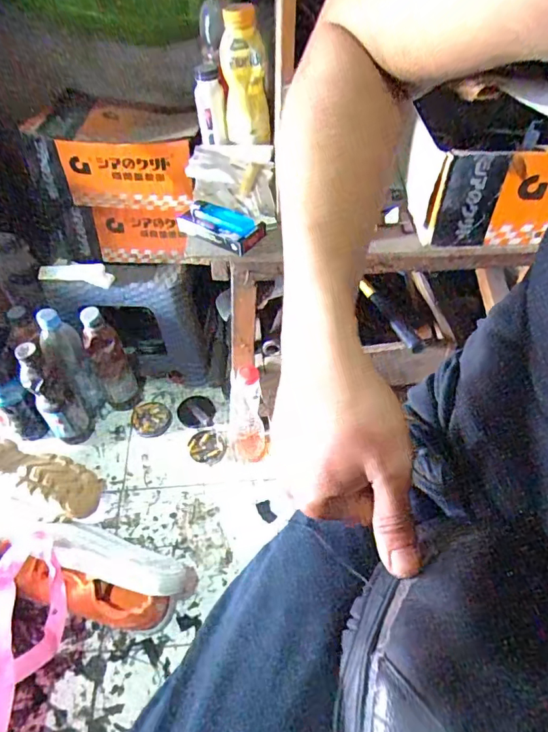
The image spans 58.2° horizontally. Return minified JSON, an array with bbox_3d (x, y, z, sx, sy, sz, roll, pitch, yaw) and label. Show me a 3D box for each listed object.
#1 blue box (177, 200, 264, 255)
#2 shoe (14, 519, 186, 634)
[{"bbox_3d":[-0.065,-0.166,0.582,0.099,0.028,0.045,20,53,18],"label":"blue box"},{"bbox_3d":[-0.256,0.307,0.729,0.257,0.097,0.122,15,52,14],"label":"shoe"}]

